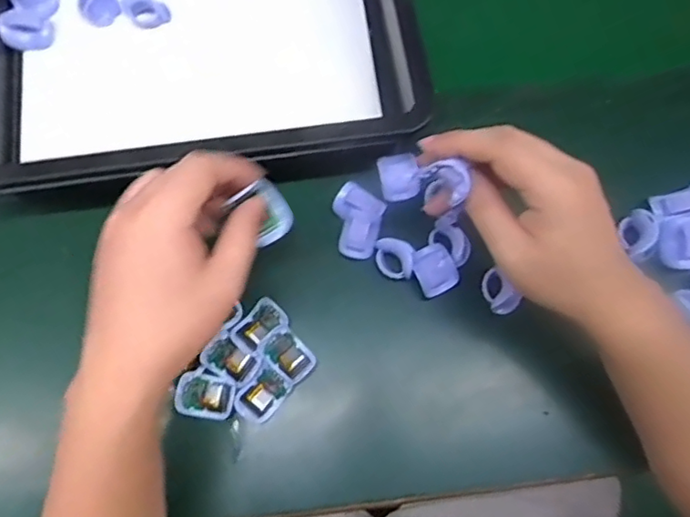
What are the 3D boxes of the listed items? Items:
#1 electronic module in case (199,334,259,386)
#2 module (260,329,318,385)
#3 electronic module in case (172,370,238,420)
[{"bbox_3d":[-0.087,0.077,0.444,0.040,0.006,0.028,36,76,9],"label":"electronic module in case"},{"bbox_3d":[-0.043,0.074,0.444,0.028,0.010,0.040,-43,79,-13],"label":"module"},{"bbox_3d":[-0.104,0.102,0.436,0.041,0.006,0.031,8,73,1],"label":"electronic module in case"}]

